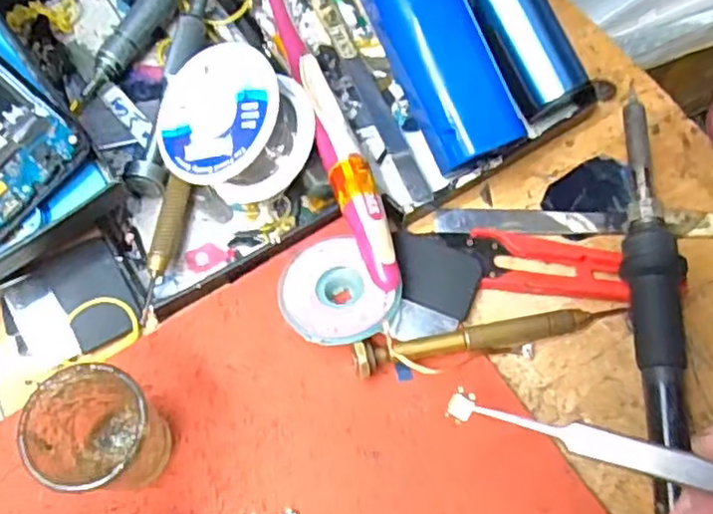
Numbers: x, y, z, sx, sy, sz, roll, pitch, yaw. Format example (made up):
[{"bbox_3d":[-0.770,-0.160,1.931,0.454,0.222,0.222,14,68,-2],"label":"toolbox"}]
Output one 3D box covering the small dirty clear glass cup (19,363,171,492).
[{"bbox_3d":[-0.079,0.057,0.224,0.036,0.049,0.038,0,67,0],"label":"small dirty clear glass cup"}]

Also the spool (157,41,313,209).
[{"bbox_3d":[-0.048,-0.052,0.268,0.052,0.026,0.052,-4,80,24],"label":"spool"}]

